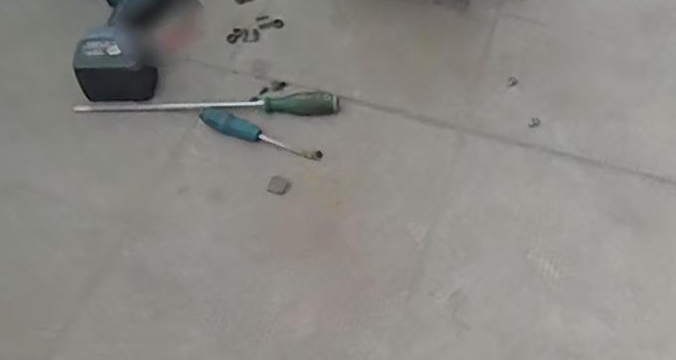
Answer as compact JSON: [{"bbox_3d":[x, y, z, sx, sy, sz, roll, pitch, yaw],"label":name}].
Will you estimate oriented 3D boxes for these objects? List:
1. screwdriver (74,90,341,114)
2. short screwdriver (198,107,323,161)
[{"bbox_3d":[-0.197,-0.119,0.988,0.397,0.034,0.034,2,54,0],"label":"screwdriver"},{"bbox_3d":[-0.119,-0.066,0.964,0.193,0.028,0.031,24,57,15],"label":"short screwdriver"}]

